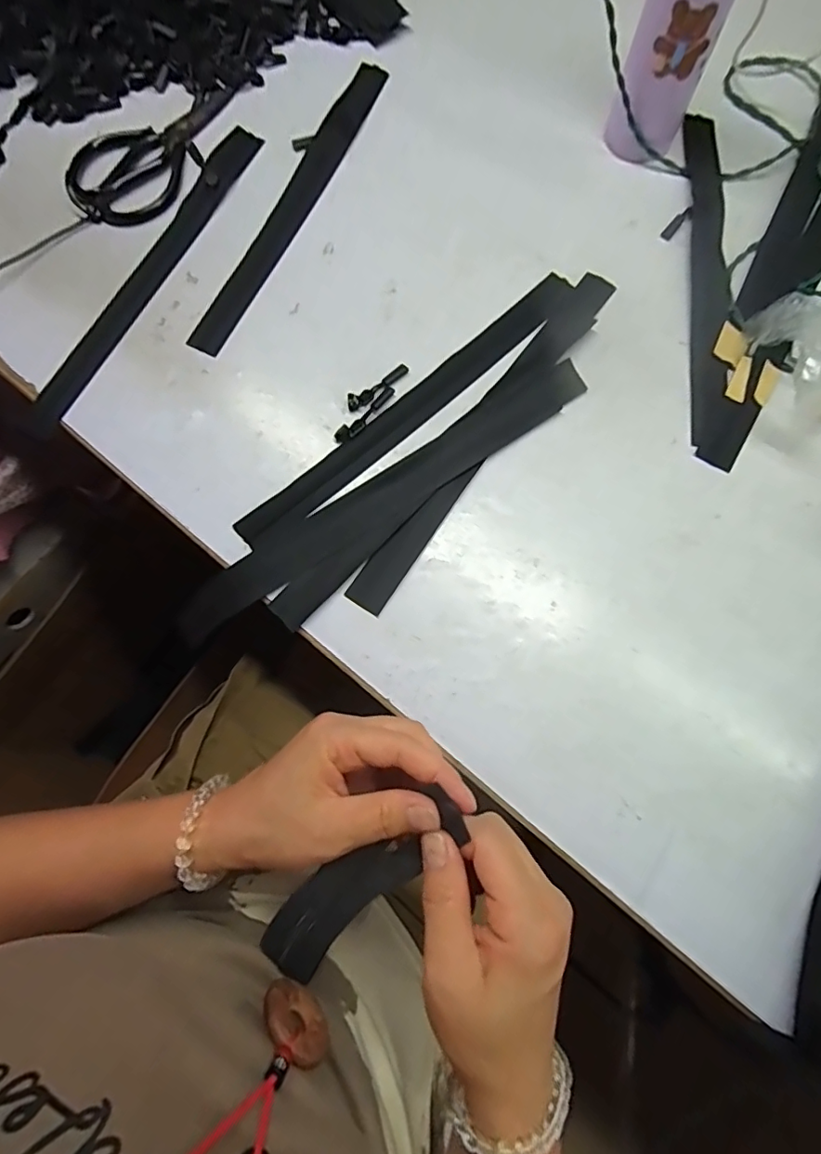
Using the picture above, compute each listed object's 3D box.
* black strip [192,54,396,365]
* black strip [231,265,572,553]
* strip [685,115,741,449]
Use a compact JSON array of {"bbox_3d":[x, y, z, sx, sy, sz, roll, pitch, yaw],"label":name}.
[{"bbox_3d":[-0.105,-0.350,0.487,0.032,0.006,0.351,25,79,1],"label":"black strip"},{"bbox_3d":[0.006,-0.142,0.436,0.350,0.005,0.034,-41,79,-9],"label":"black strip"},{"bbox_3d":[0.264,-0.271,0.461,0.034,0.005,0.339,6,76,2],"label":"strip"}]

